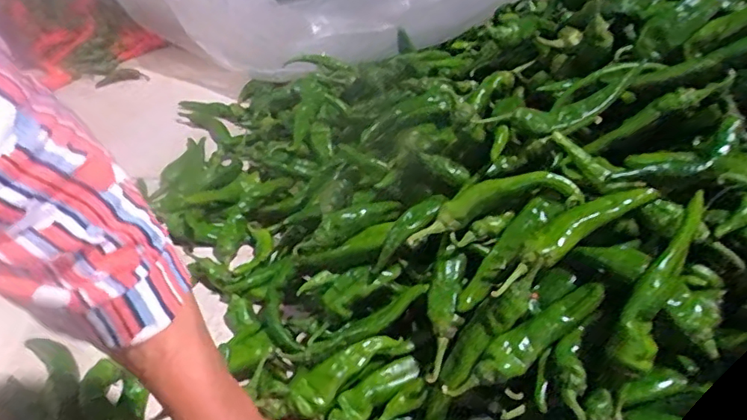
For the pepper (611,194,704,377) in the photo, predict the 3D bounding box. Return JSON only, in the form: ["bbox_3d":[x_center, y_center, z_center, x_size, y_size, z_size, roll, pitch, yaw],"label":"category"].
[{"bbox_3d":[0.195,0.044,0.375,0.027,0.028,0.130,25,73,30],"label":"pepper"}]

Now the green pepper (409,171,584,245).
[{"bbox_3d":[0.095,-0.004,0.460,0.139,0.026,0.029,-19,37,6],"label":"green pepper"}]

